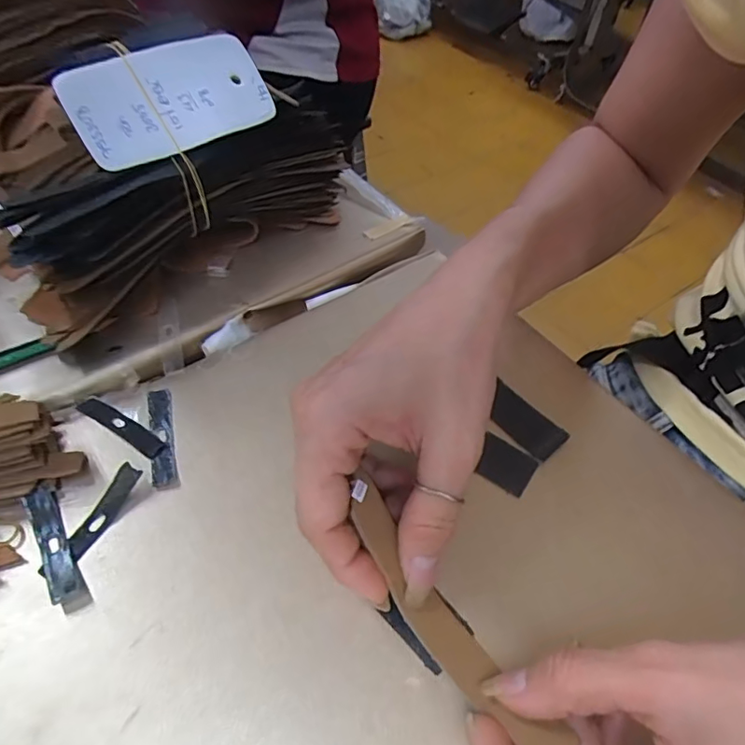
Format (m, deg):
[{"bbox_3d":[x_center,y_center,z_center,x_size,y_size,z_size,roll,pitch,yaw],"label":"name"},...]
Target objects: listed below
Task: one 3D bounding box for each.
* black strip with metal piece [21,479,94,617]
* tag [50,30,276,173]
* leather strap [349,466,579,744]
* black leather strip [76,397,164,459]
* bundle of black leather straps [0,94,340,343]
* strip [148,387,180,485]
[{"bbox_3d":[-0.129,0.070,0.220,0.012,0.007,0.056,-25,57,-24],"label":"black strip with metal piece"},{"bbox_3d":[-0.104,-0.146,0.289,0.104,0.009,0.056,-32,95,-24],"label":"tag"},{"bbox_3d":[0.024,0.087,0.200,0.016,0.028,0.109,-28,70,-26],"label":"leather strap"},{"bbox_3d":[-0.122,0.024,0.260,0.054,0.004,0.010,28,53,17],"label":"black leather strip"},{"bbox_3d":[-0.094,-0.094,0.312,0.046,0.071,0.204,35,56,22],"label":"bundle of black leather straps"},{"bbox_3d":[-0.100,0.029,0.258,0.011,0.004,0.053,-11,52,-14],"label":"strip"}]

